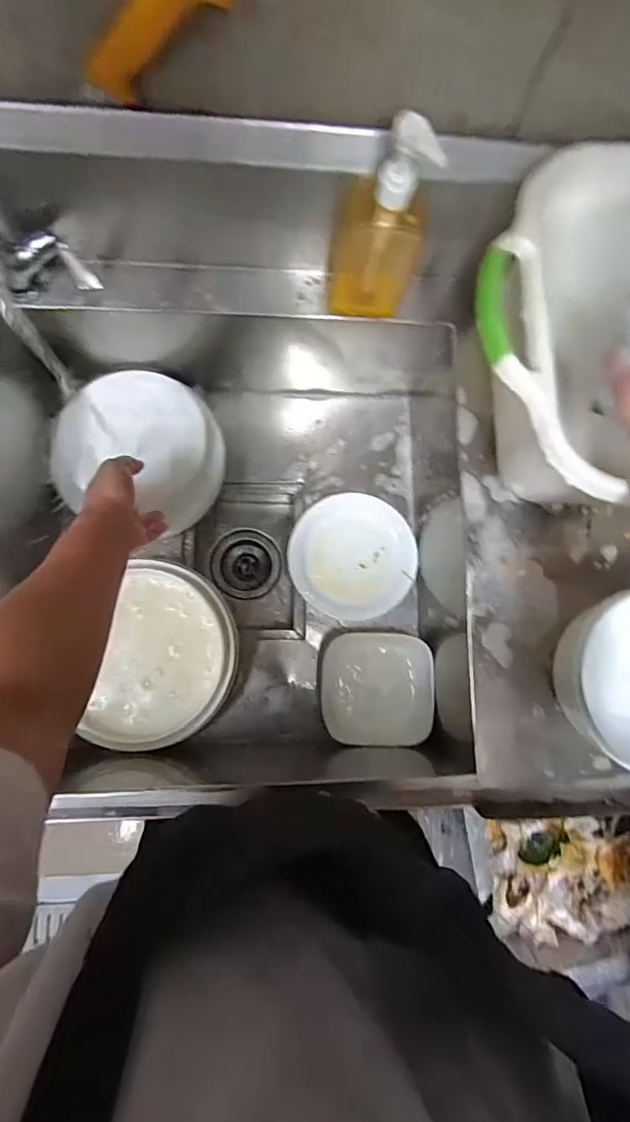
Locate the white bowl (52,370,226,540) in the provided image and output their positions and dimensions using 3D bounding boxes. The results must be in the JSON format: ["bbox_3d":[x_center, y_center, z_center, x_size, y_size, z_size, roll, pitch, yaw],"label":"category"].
[{"bbox_3d":[-0.242,-0.158,0.722,0.223,0.055,0.201,23,81,-3],"label":"white bowl"}]

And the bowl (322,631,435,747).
[{"bbox_3d":[0.088,0.179,0.715,0.146,0.037,0.153,1,83,-6],"label":"bowl"}]

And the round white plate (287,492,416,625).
[{"bbox_3d":[0.058,-0.007,0.775,0.190,0.031,0.178,1,83,-6],"label":"round white plate"}]

